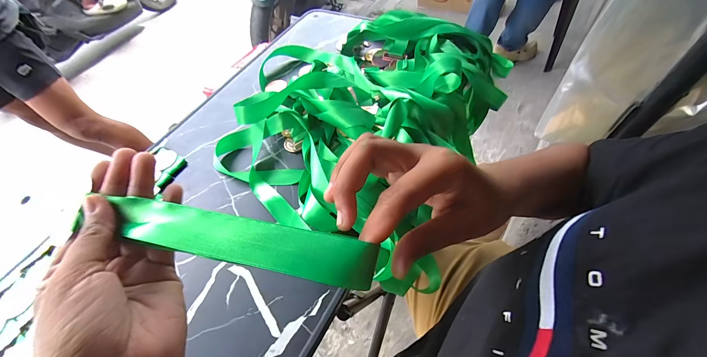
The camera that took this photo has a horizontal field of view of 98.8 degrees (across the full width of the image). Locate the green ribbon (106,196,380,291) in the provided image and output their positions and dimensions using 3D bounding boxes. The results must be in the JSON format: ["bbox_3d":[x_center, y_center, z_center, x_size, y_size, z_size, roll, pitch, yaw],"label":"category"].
[{"bbox_3d":[-0.069,0.035,0.175,0.163,0.010,0.025,9,55,12],"label":"green ribbon"}]

